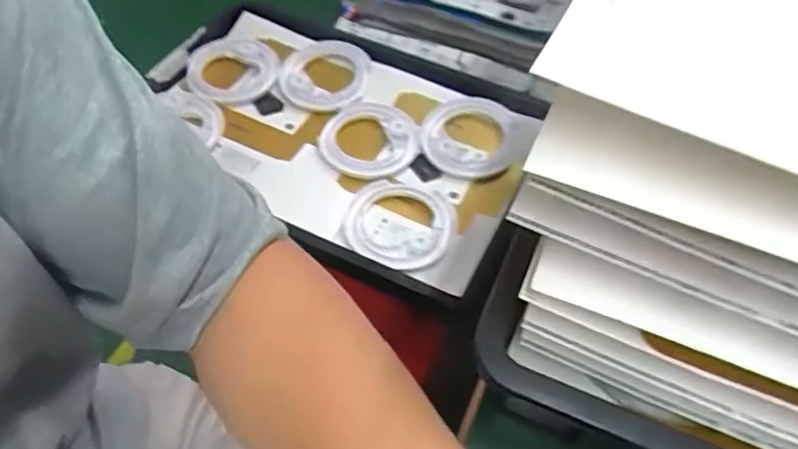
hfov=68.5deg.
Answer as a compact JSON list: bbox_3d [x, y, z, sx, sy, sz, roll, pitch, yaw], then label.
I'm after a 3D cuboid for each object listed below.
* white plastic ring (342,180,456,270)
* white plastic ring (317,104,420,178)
[{"bbox_3d":[0.000,0.000,0.715,0.131,0.017,0.126,1,55,-2],"label":"white plastic ring"},{"bbox_3d":[-0.041,-0.116,0.788,0.129,0.027,0.116,13,55,6],"label":"white plastic ring"}]

